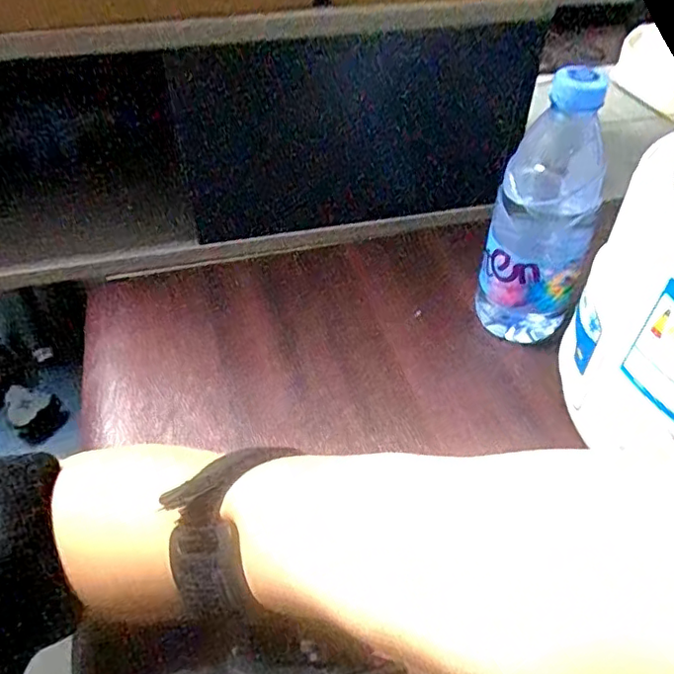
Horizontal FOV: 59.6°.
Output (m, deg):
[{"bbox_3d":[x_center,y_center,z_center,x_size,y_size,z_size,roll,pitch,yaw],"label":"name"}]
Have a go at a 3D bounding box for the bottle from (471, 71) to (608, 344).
[{"bbox_3d":[0.144,-0.075,0.411,0.056,0.192,0.054,-16,45,-17],"label":"bottle"}]

